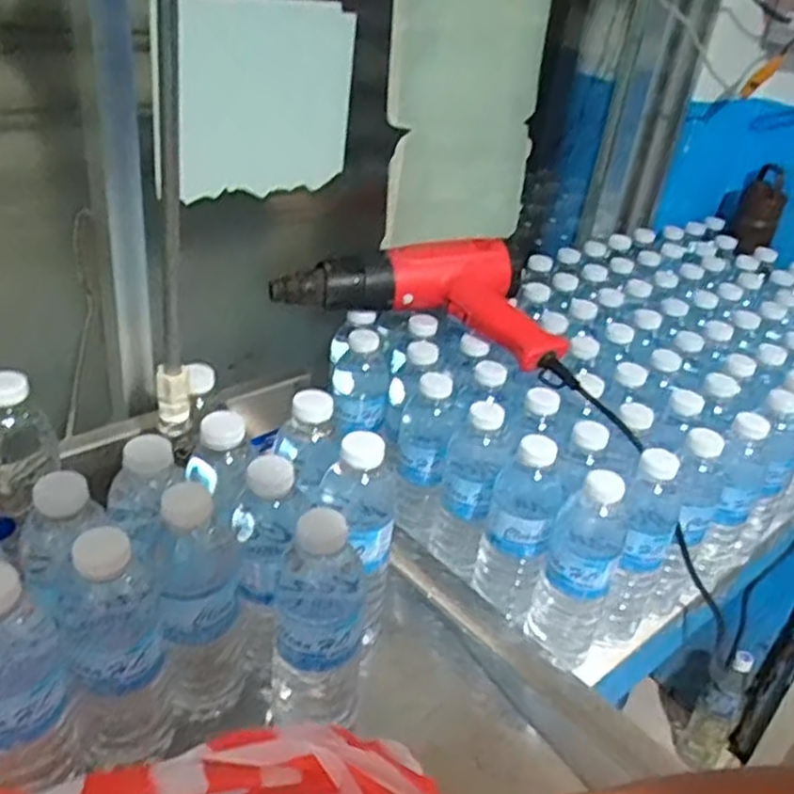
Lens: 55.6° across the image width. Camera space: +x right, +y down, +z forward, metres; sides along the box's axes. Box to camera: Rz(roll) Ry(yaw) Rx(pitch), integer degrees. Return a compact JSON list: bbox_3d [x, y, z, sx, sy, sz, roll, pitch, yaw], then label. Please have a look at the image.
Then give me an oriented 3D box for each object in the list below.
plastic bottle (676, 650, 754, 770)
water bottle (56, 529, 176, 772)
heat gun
[{"bbox_3d":[0.638,0.614,1.487,0.073,0.272,0.074,22,34,23],"label":"plastic bottle"},{"bbox_3d":[-0.182,0.166,0.486,0.065,0.195,0.060,-7,34,-22],"label":"water bottle"},{"bbox_3d":[0.024,-0.096,0.774,0.304,0.092,0.138,8,31,2],"label":"heat gun"}]

